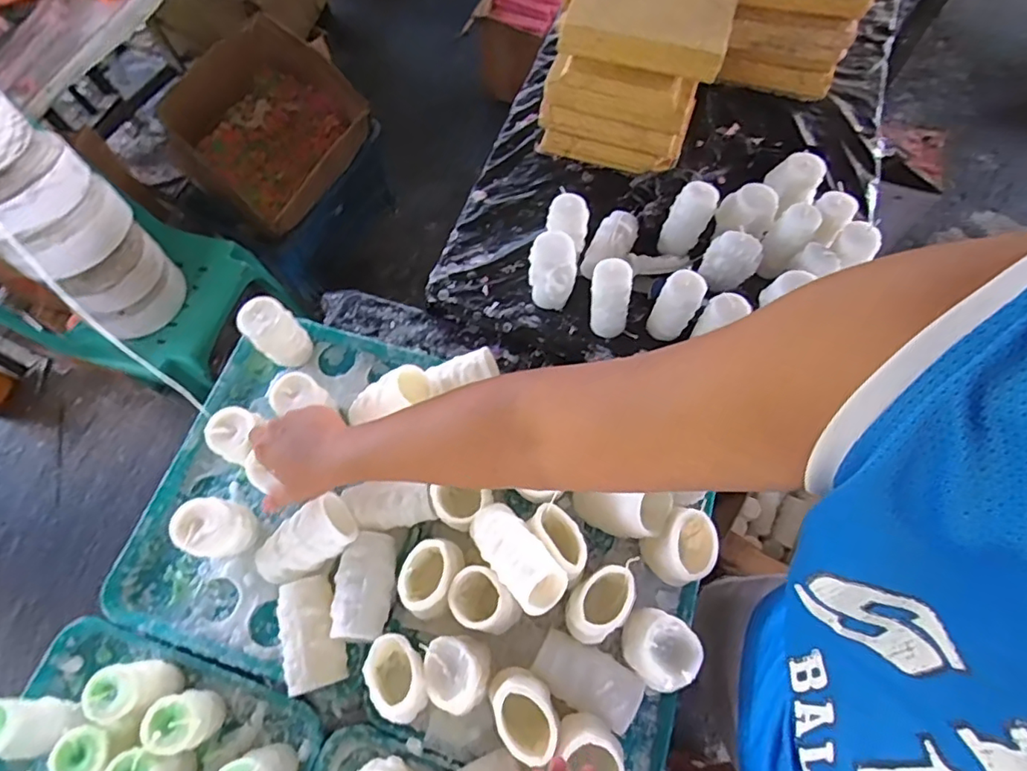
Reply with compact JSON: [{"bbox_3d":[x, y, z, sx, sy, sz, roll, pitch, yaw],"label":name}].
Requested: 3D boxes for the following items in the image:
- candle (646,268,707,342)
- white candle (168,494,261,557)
[{"bbox_3d":[0.214,-0.102,0.729,0.053,0.093,0.055,34,72,14],"label":"candle"},{"bbox_3d":[-0.348,0.173,0.669,0.060,0.105,0.063,0,67,1],"label":"white candle"}]

